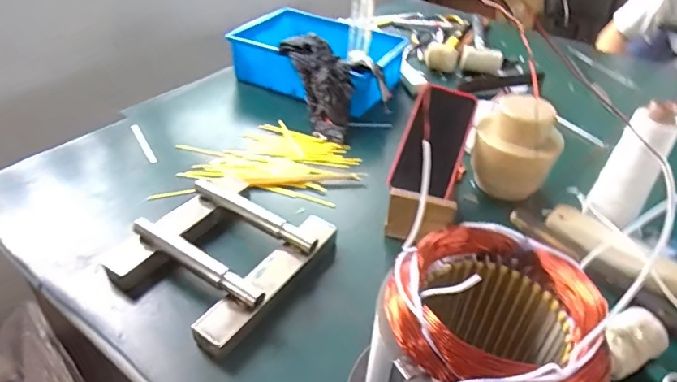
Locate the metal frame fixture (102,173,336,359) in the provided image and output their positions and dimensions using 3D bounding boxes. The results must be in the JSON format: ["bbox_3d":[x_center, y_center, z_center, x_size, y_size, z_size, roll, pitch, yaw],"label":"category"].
[{"bbox_3d":[-0.127,0.062,0.546,0.187,0.038,0.201,26,44,24],"label":"metal frame fixture"}]

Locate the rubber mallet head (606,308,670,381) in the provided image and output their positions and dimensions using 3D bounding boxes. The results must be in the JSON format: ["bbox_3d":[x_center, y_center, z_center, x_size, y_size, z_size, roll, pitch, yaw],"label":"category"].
[{"bbox_3d":[0.275,0.148,0.461,0.079,0.037,0.046,-17,44,-25],"label":"rubber mallet head"}]

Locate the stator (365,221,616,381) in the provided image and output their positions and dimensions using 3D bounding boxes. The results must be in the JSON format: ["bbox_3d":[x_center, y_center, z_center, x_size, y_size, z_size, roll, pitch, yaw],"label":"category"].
[{"bbox_3d":[0.099,0.134,0.363,0.122,0.171,0.131,3,39,-2],"label":"stator"}]

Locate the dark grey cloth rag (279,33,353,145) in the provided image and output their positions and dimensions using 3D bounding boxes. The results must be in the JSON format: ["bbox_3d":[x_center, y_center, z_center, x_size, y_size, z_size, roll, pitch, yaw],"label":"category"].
[{"bbox_3d":[-0.023,-0.171,0.784,0.078,0.062,0.195,-18,82,-25],"label":"dark grey cloth rag"}]

